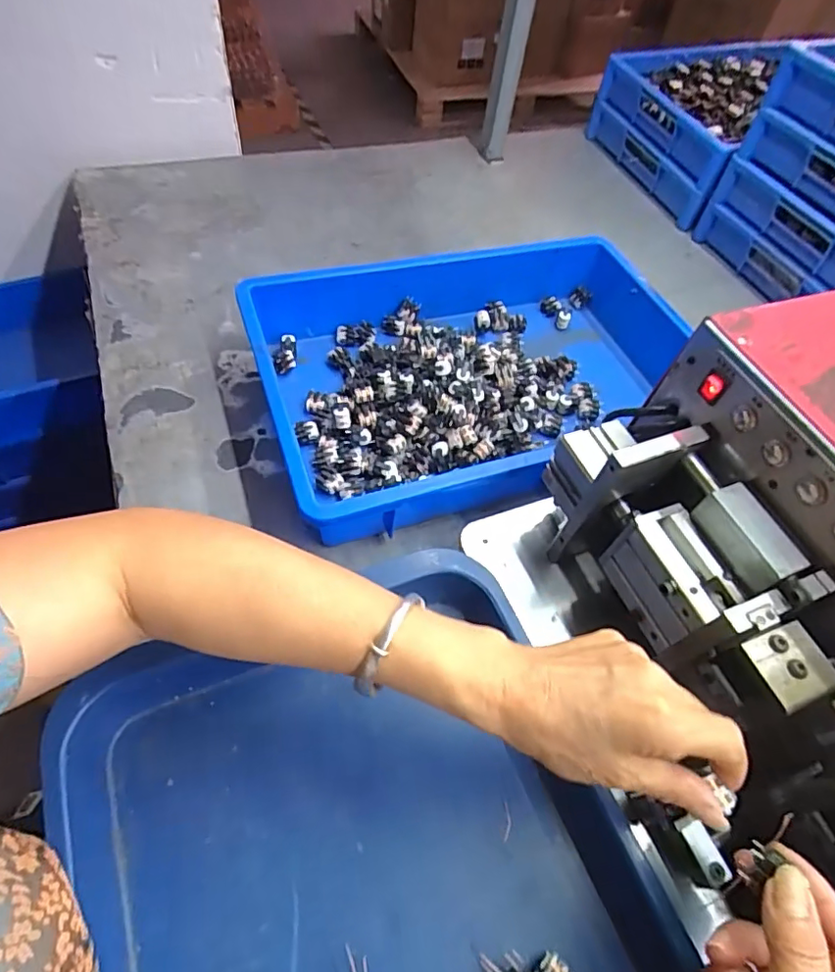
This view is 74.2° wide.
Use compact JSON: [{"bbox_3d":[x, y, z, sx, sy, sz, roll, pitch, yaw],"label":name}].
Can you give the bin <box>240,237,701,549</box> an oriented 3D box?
[{"bbox_3d":[0.069,-0.113,0.549,0.426,0.100,0.280,-13,57,-16],"label":"bin"}]

